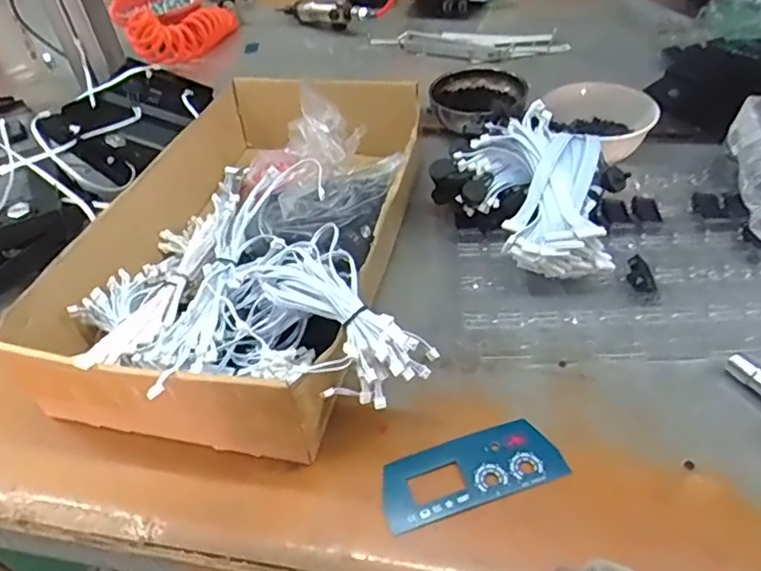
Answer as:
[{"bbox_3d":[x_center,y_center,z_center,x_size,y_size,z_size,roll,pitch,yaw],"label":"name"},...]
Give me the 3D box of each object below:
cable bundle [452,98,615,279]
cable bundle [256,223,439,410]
[{"bbox_3d":[0.155,-0.101,0.630,0.149,0.054,0.207,-2,55,16],"label":"cable bundle"},{"bbox_3d":[-0.034,0.025,0.488,0.088,0.064,0.160,-31,48,-23],"label":"cable bundle"}]

